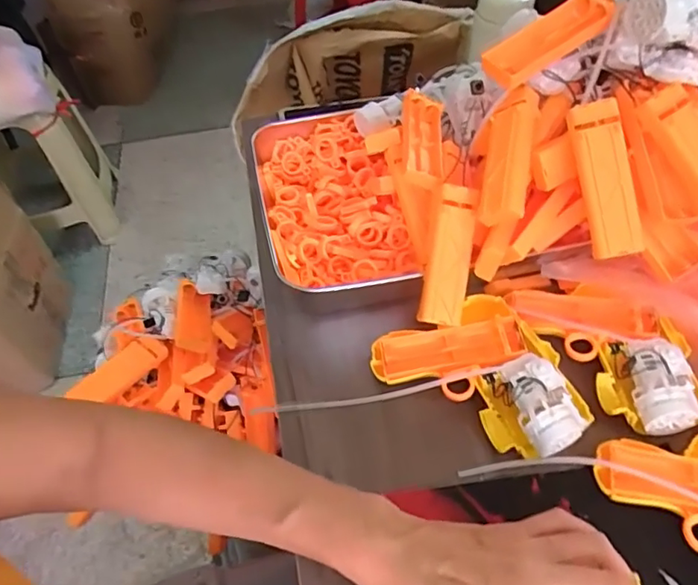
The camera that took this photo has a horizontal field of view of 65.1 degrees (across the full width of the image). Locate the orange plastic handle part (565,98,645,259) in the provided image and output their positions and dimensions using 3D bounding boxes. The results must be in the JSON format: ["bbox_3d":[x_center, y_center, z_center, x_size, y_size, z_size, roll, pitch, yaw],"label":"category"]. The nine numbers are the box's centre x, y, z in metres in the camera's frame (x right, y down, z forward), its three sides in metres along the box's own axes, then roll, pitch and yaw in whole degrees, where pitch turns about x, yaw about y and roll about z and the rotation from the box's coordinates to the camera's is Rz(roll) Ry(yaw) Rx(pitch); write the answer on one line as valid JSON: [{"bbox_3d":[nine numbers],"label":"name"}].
[{"bbox_3d":[0.180,-0.079,0.385,0.031,0.017,0.108,-11,89,-6],"label":"orange plastic handle part"}]

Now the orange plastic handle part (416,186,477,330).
[{"bbox_3d":[0.078,-0.029,0.426,0.031,0.023,0.108,10,89,11],"label":"orange plastic handle part"}]

